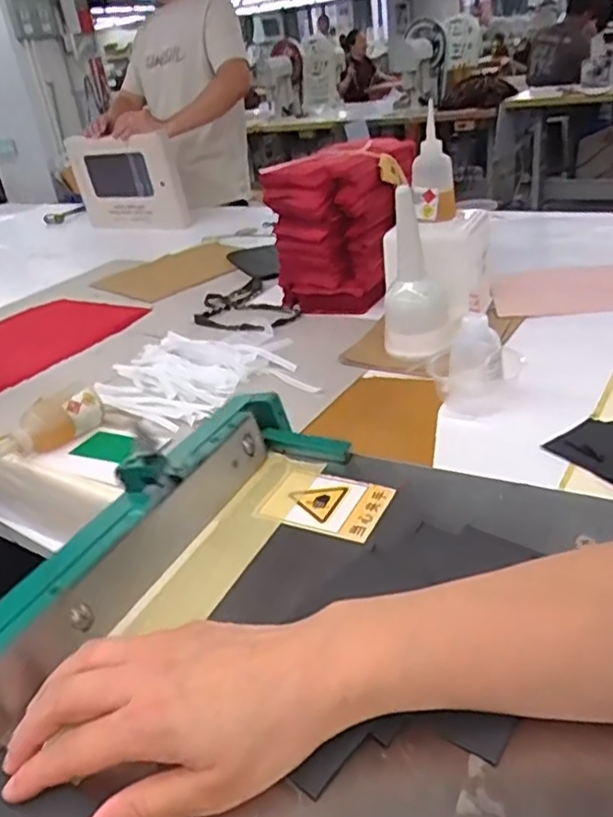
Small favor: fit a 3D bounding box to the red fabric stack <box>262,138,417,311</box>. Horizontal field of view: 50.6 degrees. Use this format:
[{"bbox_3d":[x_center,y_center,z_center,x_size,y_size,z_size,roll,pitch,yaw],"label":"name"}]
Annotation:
[{"bbox_3d":[0.055,-0.306,1.112,0.208,0.240,0.185,7,32,25],"label":"red fabric stack"}]

